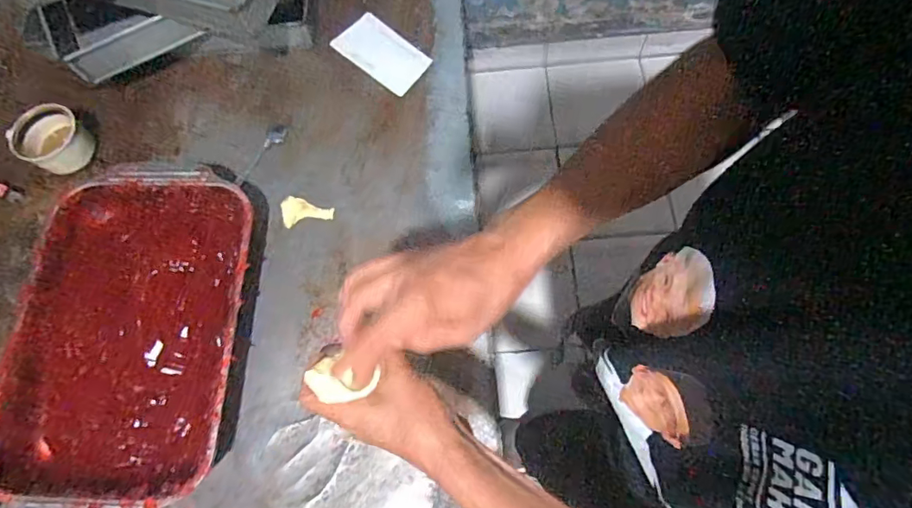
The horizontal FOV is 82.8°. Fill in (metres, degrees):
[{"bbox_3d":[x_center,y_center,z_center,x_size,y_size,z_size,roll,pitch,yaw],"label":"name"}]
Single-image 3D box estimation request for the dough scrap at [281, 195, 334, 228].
[{"bbox_3d":[-0.210,-0.056,0.729,0.073,0.011,0.042,9,71,4],"label":"dough scrap"}]

